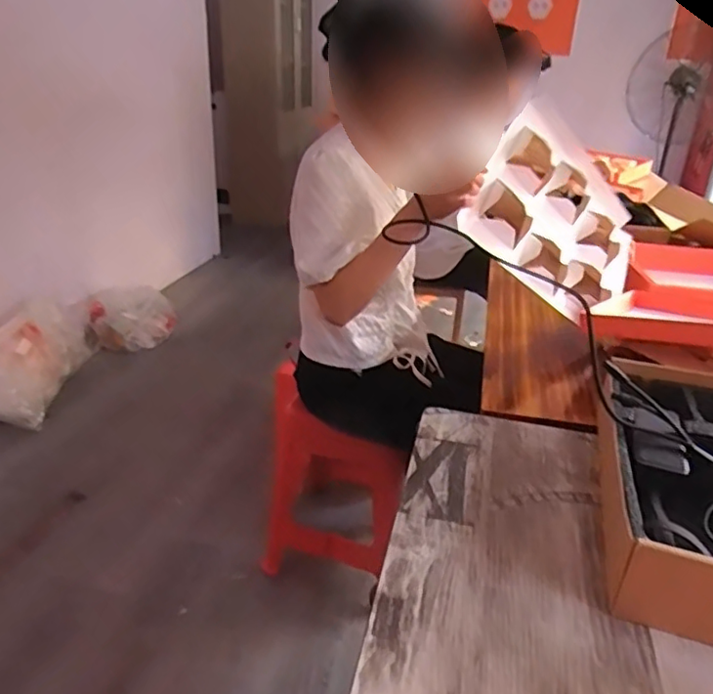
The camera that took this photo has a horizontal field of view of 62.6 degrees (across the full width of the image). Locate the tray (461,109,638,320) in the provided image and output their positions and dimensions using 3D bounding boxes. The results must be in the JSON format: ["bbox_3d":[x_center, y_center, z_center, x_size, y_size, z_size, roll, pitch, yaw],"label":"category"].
[{"bbox_3d":[0.371,-0.230,1.033,0.049,0.349,0.329,-20,37,58],"label":"tray"}]

